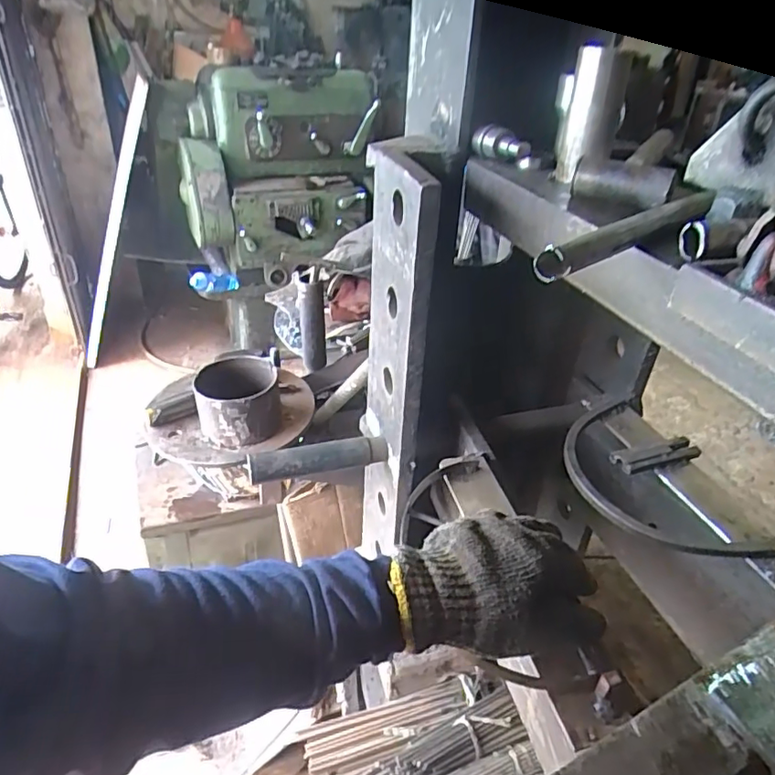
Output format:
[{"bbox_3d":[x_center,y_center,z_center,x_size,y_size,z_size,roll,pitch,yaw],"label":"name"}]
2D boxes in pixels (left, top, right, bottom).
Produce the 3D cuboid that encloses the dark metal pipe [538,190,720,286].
[{"bbox_3d":[0.151,-0.093,0.334,0.175,0.021,0.018,-22,41,-34],"label":"dark metal pipe"}]

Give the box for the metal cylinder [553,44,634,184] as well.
[{"bbox_3d":[0.164,-0.219,0.451,0.041,0.093,0.043,11,34,11],"label":"metal cylinder"}]

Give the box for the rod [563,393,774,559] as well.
[{"bbox_3d":[0.256,0.091,0.573,0.136,0.030,0.238,-7,34,-15],"label":"rod"}]

